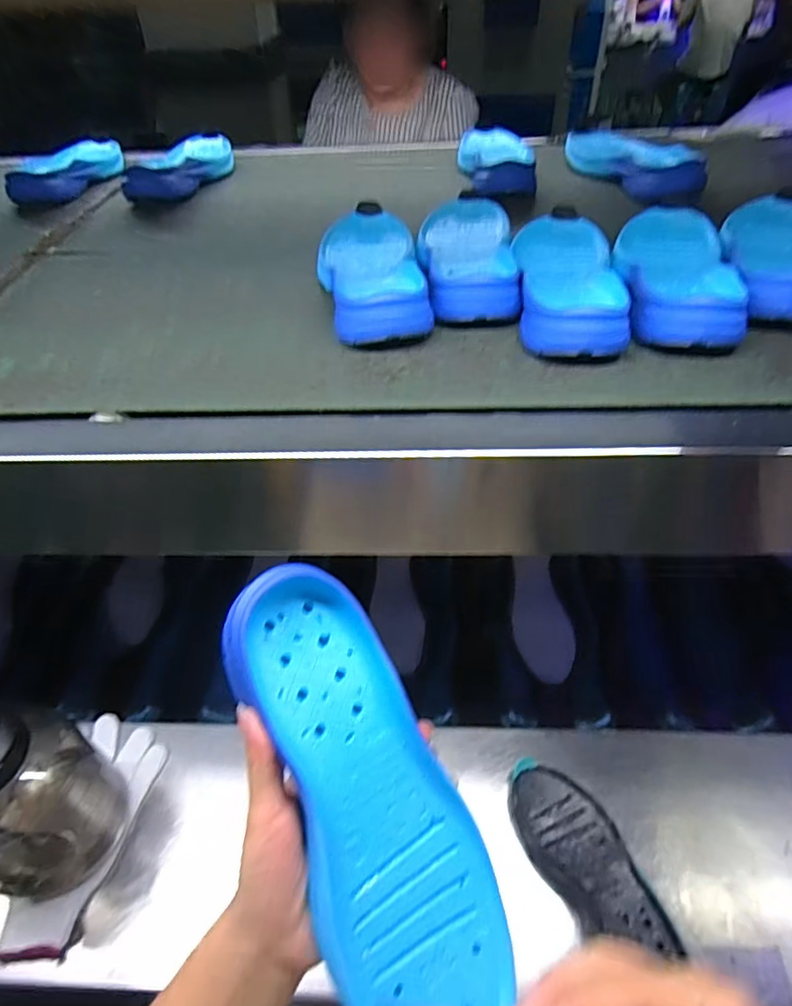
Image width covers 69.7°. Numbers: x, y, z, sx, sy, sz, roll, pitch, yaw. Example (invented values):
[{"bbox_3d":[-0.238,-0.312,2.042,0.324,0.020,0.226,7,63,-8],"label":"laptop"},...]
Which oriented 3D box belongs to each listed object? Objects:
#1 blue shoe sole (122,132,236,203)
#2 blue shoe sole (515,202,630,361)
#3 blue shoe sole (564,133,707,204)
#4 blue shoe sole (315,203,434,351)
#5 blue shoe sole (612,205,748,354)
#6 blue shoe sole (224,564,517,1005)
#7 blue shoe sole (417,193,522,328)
[{"bbox_3d":[-0.294,-0.476,0.807,0.091,0.043,0.237,4,45,7],"label":"blue shoe sole"},{"bbox_3d":[0.144,-0.199,0.499,0.095,0.037,0.261,5,45,9],"label":"blue shoe sole"},{"bbox_3d":[0.305,-0.445,0.739,0.079,0.042,0.248,-16,46,-12],"label":"blue shoe sole"},{"bbox_3d":[-0.025,-0.215,0.525,0.088,0.043,0.252,-6,44,-2],"label":"blue shoe sole"},{"bbox_3d":[0.243,-0.200,0.491,0.082,0.042,0.240,8,46,12],"label":"blue shoe sole"},{"bbox_3d":[-0.016,0.150,0.297,0.086,0.023,0.240,-22,79,-18],"label":"blue shoe sole"},{"bbox_3d":[0.070,-0.241,0.548,0.097,0.037,0.269,2,45,6],"label":"blue shoe sole"}]

